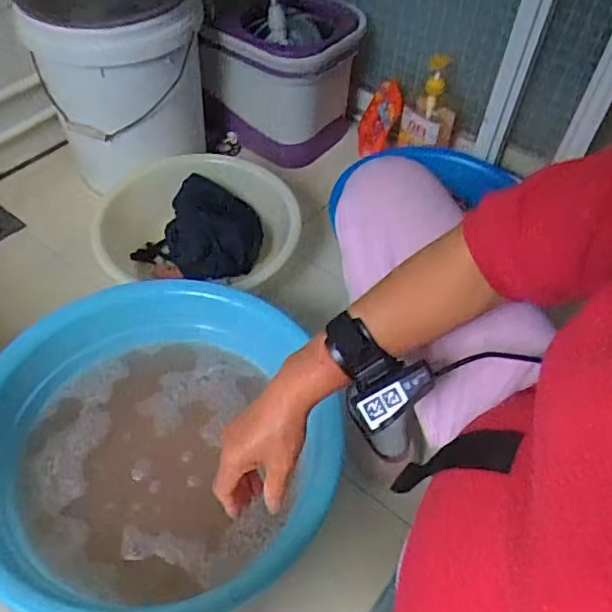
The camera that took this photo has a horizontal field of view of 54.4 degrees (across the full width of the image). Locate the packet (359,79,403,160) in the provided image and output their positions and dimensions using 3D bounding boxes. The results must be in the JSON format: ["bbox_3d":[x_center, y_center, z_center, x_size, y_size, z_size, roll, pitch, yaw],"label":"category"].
[{"bbox_3d":[0.144,-0.376,1.189,0.084,0.029,0.157,28,95,33],"label":"packet"}]

